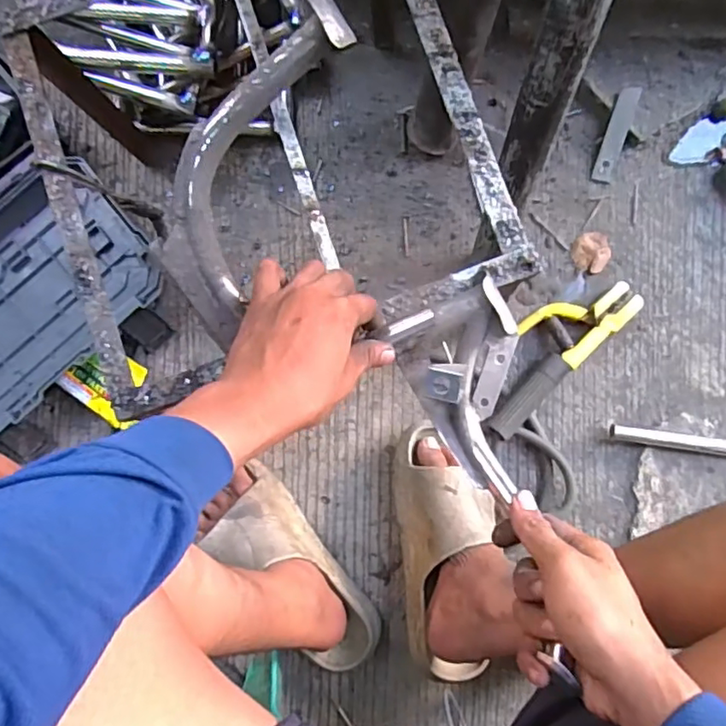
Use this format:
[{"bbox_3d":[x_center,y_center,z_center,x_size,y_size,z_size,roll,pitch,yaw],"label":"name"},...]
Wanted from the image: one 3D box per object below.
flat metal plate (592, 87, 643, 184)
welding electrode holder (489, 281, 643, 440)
[{"bbox_3d":[0.328,-0.297,0.768,0.026,0.006,0.121,19,101,13],"label":"flat metal plate"},{"bbox_3d":[0.234,-0.020,0.743,0.249,0.039,0.090,-43,85,-1],"label":"welding electrode holder"}]

